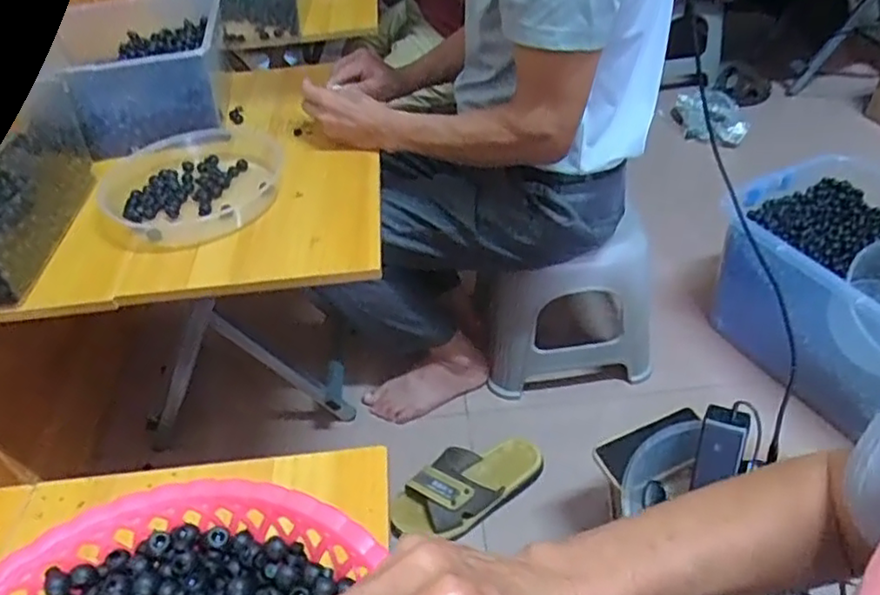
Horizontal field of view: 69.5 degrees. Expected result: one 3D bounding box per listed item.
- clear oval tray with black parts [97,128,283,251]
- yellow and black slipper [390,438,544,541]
[{"bbox_3d":[-0.329,-0.163,0.841,0.231,0.041,0.260,0,43,6],"label":"clear oval tray with black parts"},{"bbox_3d":[0.044,0.299,1.012,0.256,0.066,0.118,-20,45,-16],"label":"yellow and black slipper"}]

